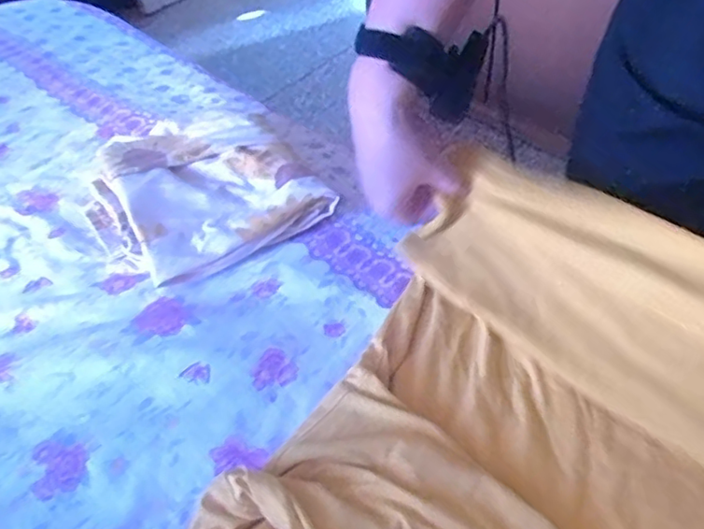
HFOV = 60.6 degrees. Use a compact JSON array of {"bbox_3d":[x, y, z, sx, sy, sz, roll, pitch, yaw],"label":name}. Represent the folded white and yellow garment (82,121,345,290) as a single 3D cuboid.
[{"bbox_3d":[-0.169,-0.088,0.631,0.209,0.053,0.248,-28,53,-17],"label":"folded white and yellow garment"}]

